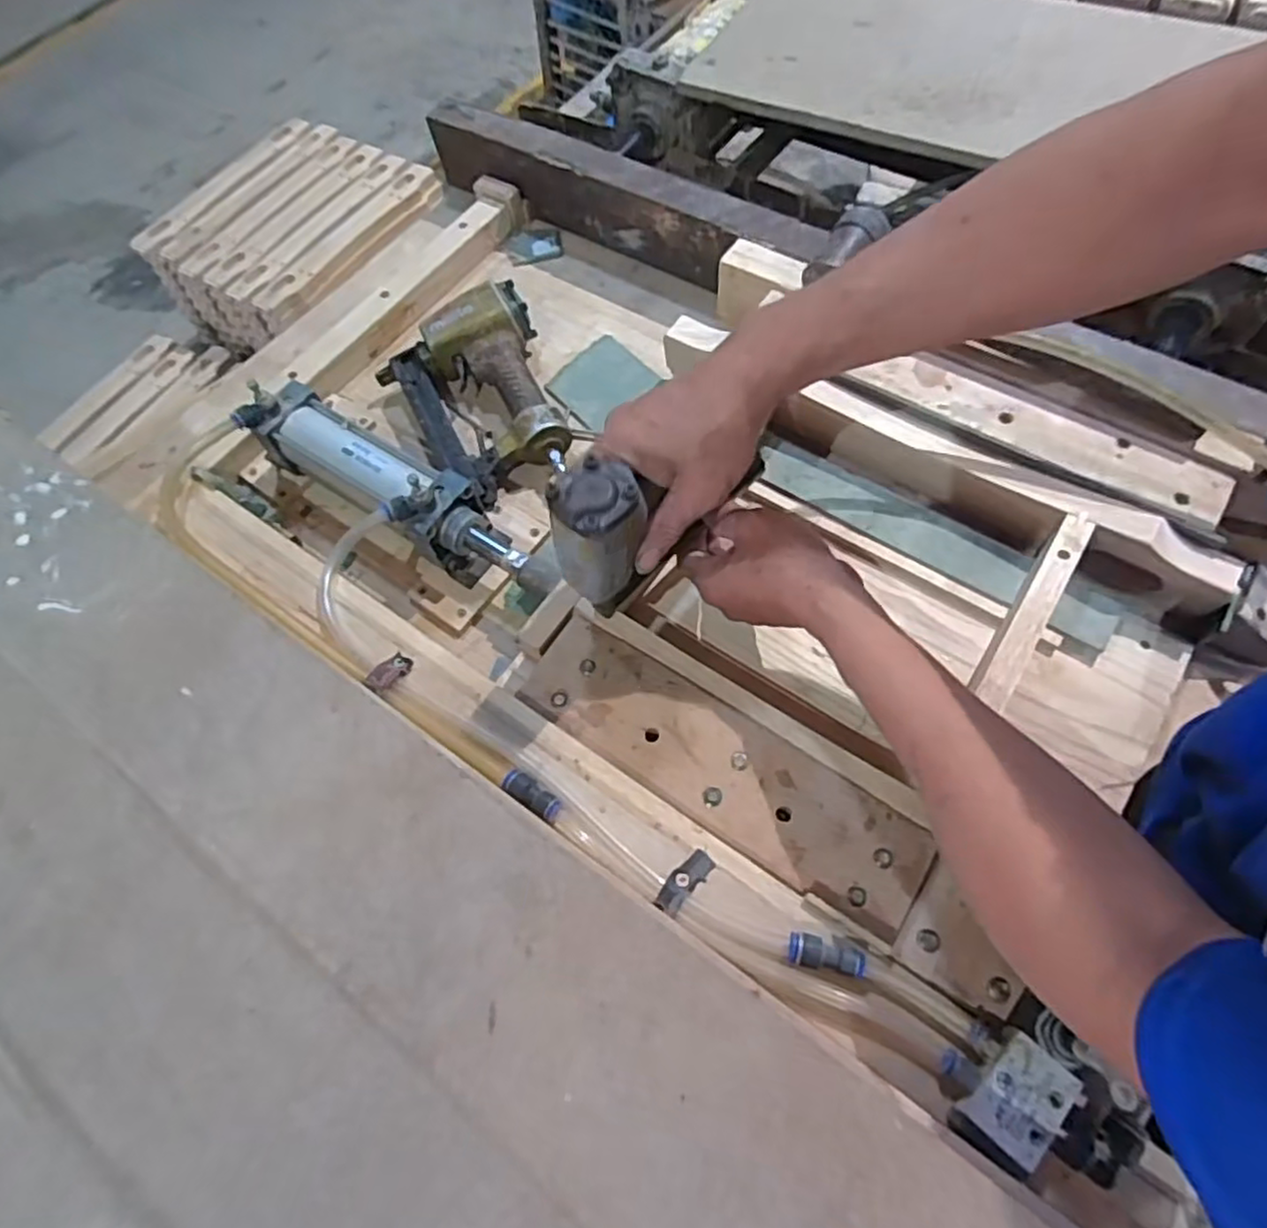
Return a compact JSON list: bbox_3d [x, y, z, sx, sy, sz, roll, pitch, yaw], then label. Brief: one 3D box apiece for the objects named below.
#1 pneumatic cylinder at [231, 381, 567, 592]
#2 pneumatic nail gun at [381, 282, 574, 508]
[{"bbox_3d":[-0.195,-0.098,0.610,0.316,0.091,0.066,31,70,17],"label":"pneumatic cylinder"},{"bbox_3d":[-0.134,-0.209,0.677,0.160,0.059,0.215,-33,66,-12],"label":"pneumatic nail gun"}]

